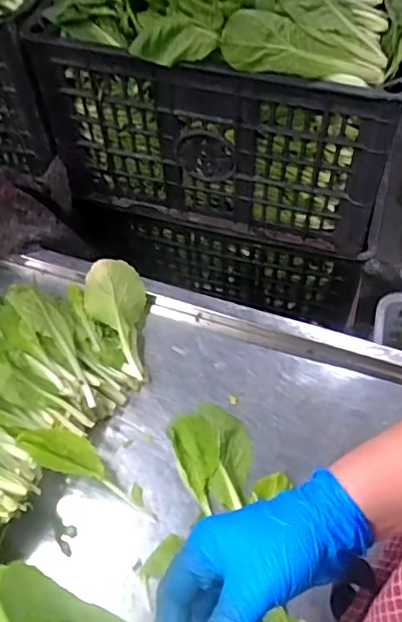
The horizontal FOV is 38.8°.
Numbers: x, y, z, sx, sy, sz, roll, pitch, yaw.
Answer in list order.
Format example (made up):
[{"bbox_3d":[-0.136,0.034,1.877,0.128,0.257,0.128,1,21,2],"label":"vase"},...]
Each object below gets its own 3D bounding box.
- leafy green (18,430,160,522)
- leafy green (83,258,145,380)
[{"bbox_3d":[-0.103,0.148,0.539,0.147,0.024,0.040,36,59,-17],"label":"leafy green"},{"bbox_3d":[-0.094,0.010,0.651,0.069,0.042,0.149,-10,57,-4],"label":"leafy green"}]

